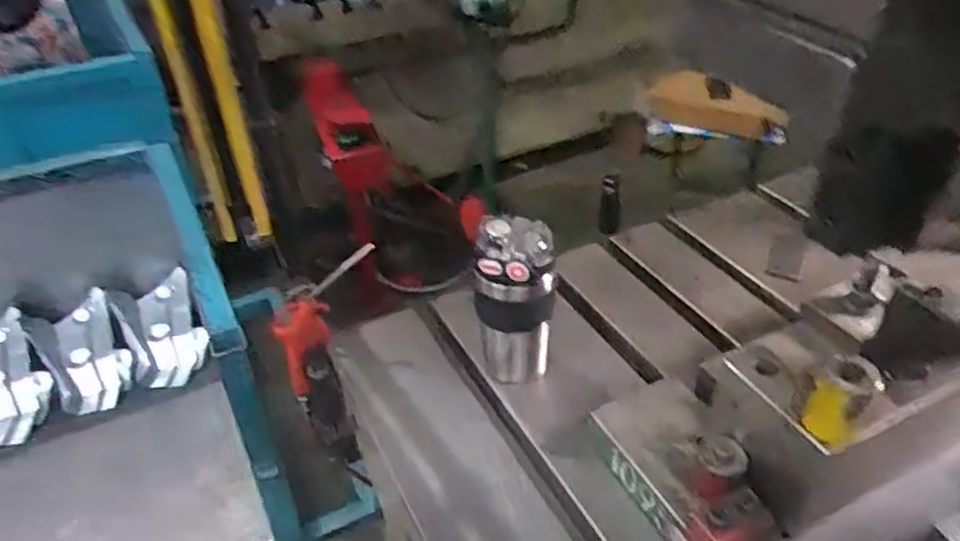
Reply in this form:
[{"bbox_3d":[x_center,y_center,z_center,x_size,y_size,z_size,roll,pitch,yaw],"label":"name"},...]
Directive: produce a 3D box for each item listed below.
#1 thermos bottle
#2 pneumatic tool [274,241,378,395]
[{"bbox_3d":[0.036,0.038,0.727,0.080,0.192,0.068,4,37,7],"label":"thermos bottle"},{"bbox_3d":[-0.197,0.056,0.814,0.074,0.228,0.039,13,26,-35],"label":"pneumatic tool"}]

